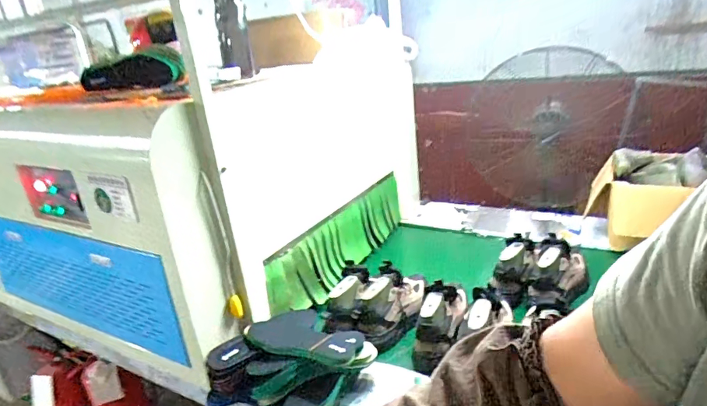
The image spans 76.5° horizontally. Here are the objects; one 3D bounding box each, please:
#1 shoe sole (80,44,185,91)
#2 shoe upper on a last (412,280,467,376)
[{"bbox_3d":[-0.572,-0.331,1.151,0.301,0.096,0.032,-9,42,20],"label":"shoe sole"},{"bbox_3d":[0.209,0.277,1.101,0.084,0.115,0.263,10,56,36],"label":"shoe upper on a last"}]

